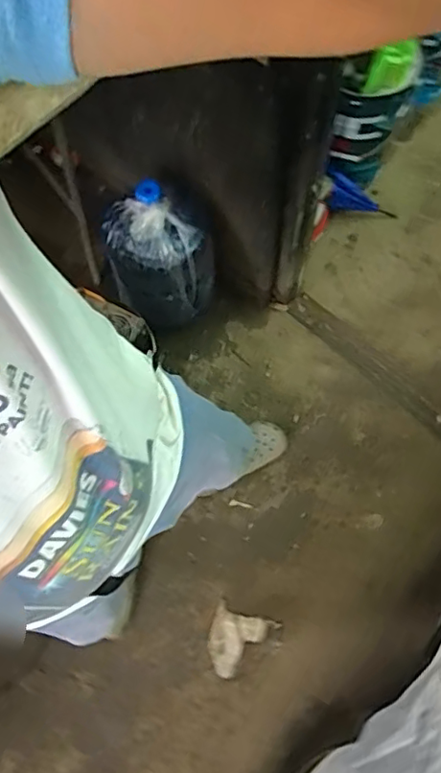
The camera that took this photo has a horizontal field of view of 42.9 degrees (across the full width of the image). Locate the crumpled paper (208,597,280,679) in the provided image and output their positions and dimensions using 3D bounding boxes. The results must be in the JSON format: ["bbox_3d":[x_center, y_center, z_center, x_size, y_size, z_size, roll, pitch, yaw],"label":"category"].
[{"bbox_3d":[0.041,0.639,1.395,0.149,0.024,0.161,20,72,9],"label":"crumpled paper"}]

